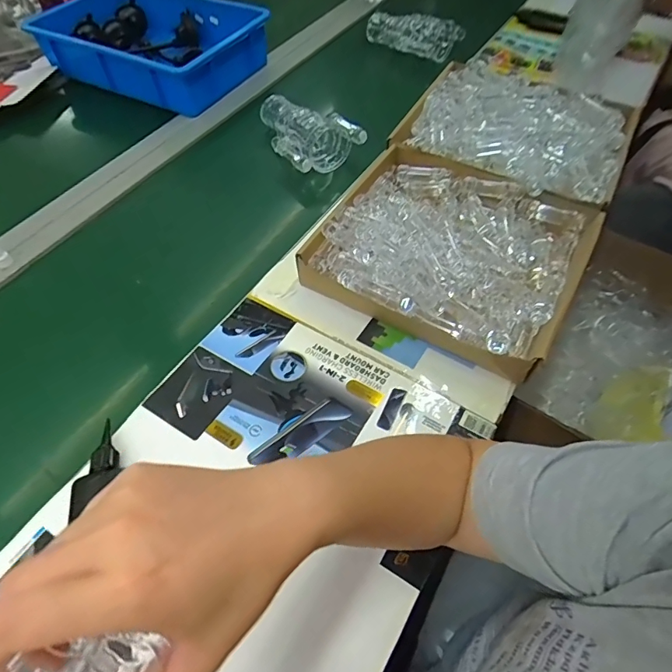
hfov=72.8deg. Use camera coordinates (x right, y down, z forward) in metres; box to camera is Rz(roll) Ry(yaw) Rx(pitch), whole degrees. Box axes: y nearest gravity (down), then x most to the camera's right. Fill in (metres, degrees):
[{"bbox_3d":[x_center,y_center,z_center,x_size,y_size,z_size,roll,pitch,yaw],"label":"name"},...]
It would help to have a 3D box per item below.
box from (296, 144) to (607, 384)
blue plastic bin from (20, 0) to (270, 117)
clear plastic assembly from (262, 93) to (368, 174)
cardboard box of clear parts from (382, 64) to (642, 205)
[{"bbox_3d":[0.147,-0.117,0.587,0.303,0.074,0.285,26,59,18],"label":"box"},{"bbox_3d":[-0.362,-0.593,0.918,0.390,0.083,0.277,25,59,17],"label":"blue plastic bin"},{"bbox_3d":[-0.058,-0.350,0.771,0.121,0.057,0.193,-29,59,-18],"label":"clear plastic assembly"},{"bbox_3d":[0.286,-0.331,0.713,0.326,0.057,0.284,29,60,20],"label":"cardboard box of clear parts"}]

